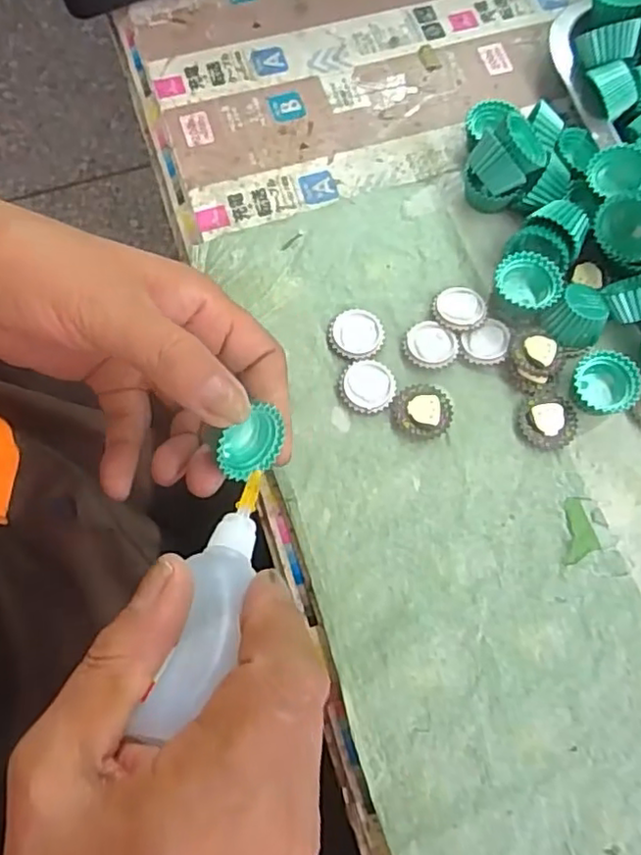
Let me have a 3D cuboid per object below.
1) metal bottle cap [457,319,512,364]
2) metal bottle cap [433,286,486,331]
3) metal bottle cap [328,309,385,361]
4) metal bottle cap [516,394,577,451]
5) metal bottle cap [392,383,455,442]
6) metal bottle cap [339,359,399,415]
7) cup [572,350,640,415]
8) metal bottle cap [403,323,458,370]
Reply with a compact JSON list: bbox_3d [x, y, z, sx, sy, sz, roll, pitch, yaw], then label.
[{"bbox_3d":[0.085,-0.043,0.323,0.027,0.004,0.022,-18,73,-7],"label":"metal bottle cap"},{"bbox_3d":[0.073,-0.062,0.331,0.027,0.005,0.027,0,72,-1],"label":"metal bottle cap"},{"bbox_3d":[0.019,-0.048,0.326,0.027,0.004,0.028,0,72,-1],"label":"metal bottle cap"},{"bbox_3d":[0.113,-0.002,0.314,0.027,0.007,0.029,0,72,-1],"label":"metal bottle cap"},{"bbox_3d":[0.051,-0.008,0.314,0.028,0.005,0.028,0,72,-1],"label":"metal bottle cap"},{"bbox_3d":[0.024,-0.021,0.317,0.028,0.004,0.027,0,72,-1],"label":"metal bottle cap"},{"bbox_3d":[0.142,-0.020,0.314,0.028,0.013,0.032,11,72,2],"label":"cup"},{"bbox_3d":[0.057,-0.043,0.323,0.027,0.004,0.025,0,72,-1],"label":"metal bottle cap"}]

